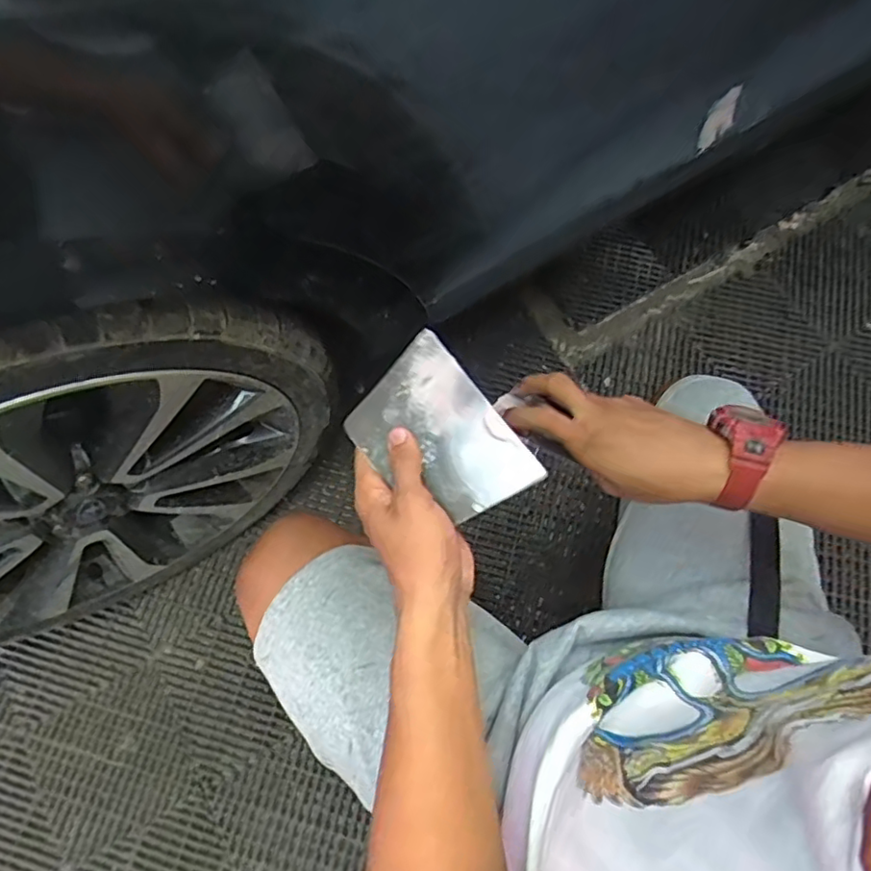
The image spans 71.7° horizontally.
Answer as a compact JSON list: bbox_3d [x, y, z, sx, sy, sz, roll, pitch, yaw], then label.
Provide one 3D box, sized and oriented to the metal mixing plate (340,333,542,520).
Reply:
[{"bbox_3d":[-0.001,0.001,0.454,0.096,0.008,0.145,-40,69,5],"label":"metal mixing plate"}]

